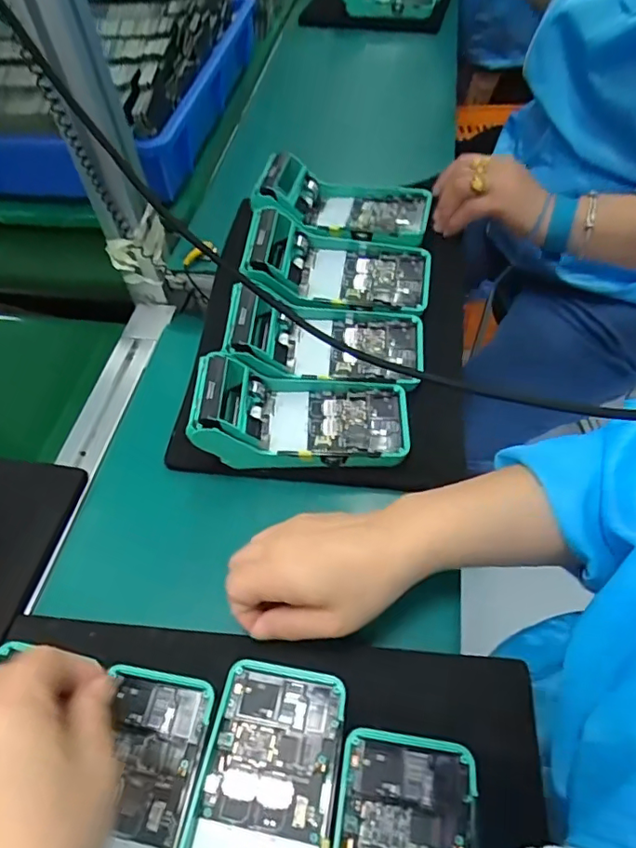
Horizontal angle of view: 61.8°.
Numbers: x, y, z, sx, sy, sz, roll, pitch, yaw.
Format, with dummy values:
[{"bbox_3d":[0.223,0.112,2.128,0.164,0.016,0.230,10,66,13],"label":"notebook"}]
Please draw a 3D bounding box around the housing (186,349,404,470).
[{"bbox_3d":[-0.015,-0.006,0.444,0.171,0.059,0.079,6,51,-12],"label":"housing"}]

